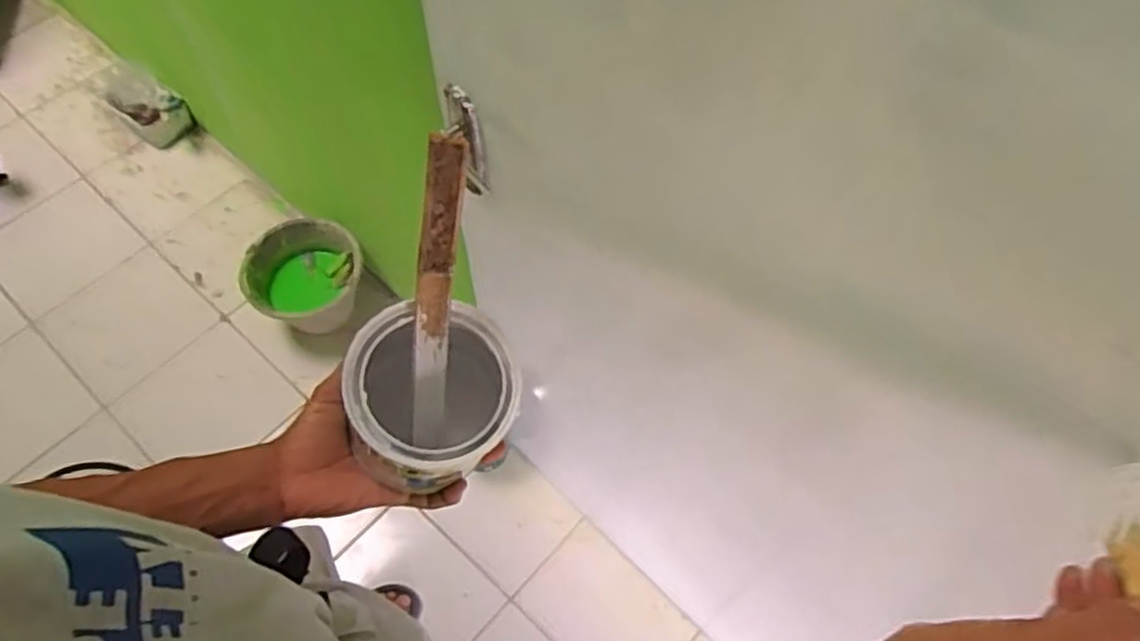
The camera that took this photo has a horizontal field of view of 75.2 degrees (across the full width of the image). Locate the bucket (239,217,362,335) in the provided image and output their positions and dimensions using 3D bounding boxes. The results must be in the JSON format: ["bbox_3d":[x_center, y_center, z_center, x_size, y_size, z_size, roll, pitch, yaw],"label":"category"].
[{"bbox_3d":[-0.602,-0.093,1.701,0.248,0.176,0.216,-23,66,-15],"label":"bucket"}]

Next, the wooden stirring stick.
[{"bbox_3d":[-0.083,-0.007,0.452,0.019,0.219,0.010,13,33,3],"label":"wooden stirring stick"}]

